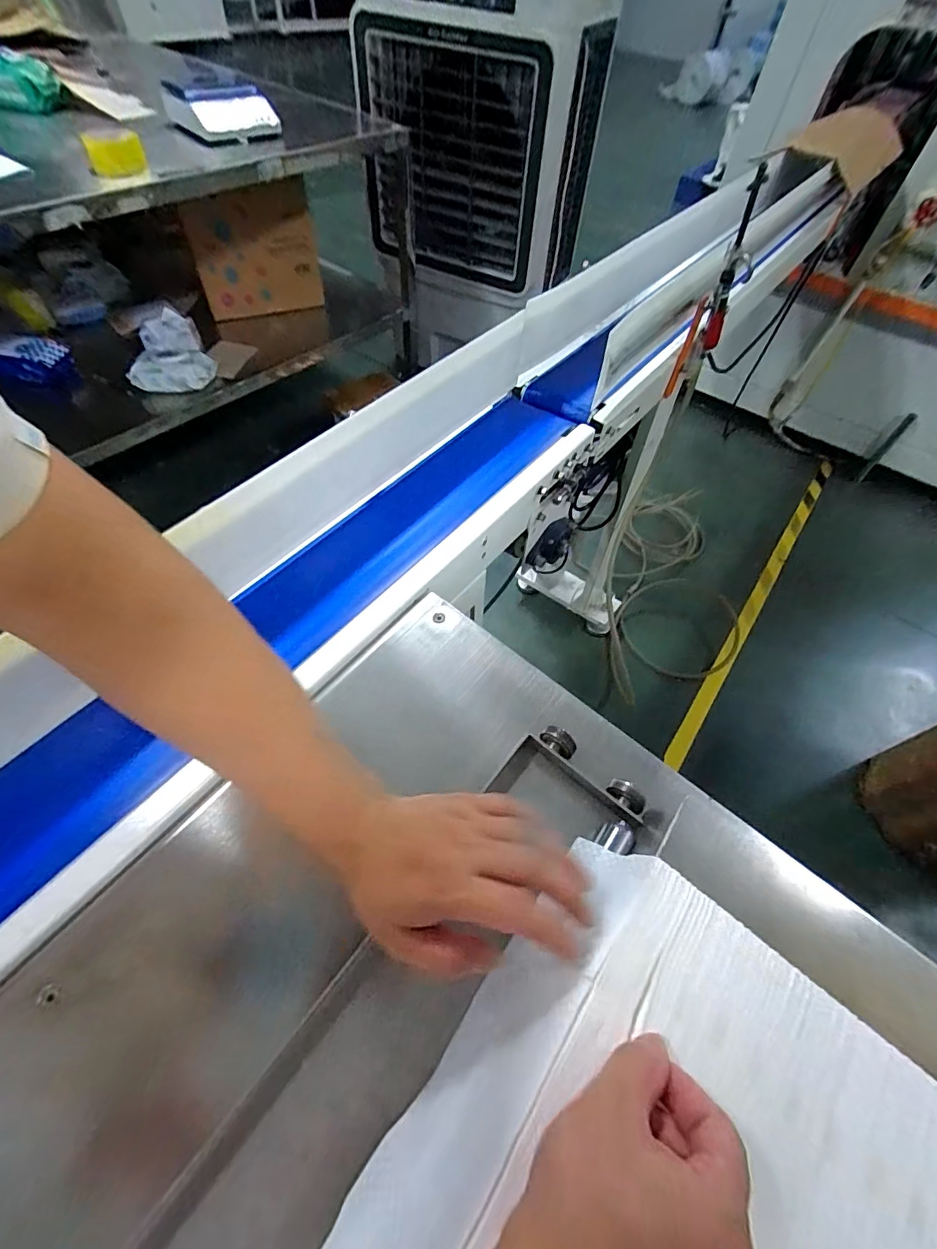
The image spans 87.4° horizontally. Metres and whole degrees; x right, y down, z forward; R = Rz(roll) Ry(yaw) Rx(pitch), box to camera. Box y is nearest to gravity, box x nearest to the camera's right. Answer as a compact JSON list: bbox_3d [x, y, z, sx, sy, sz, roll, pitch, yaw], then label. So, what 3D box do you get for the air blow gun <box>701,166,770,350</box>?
[{"bbox_3d":[0.392,-0.514,0.725,0.045,0.219,0.059,21,57,10],"label":"air blow gun"}]

